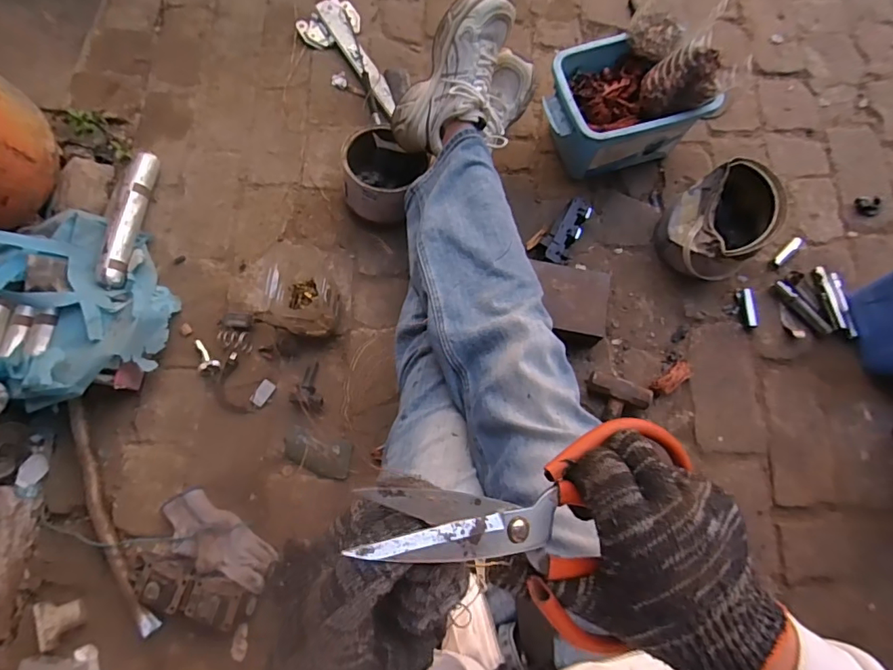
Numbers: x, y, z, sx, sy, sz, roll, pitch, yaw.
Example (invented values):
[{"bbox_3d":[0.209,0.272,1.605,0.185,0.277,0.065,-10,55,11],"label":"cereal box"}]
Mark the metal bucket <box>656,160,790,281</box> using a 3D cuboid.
[{"bbox_3d":[0.448,-0.188,0.792,0.151,0.151,0.143,0,75,0],"label":"metal bucket"}]

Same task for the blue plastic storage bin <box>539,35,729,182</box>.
[{"bbox_3d":[0.298,-0.397,0.857,0.249,0.133,0.180,-12,75,-3],"label":"blue plastic storage bin"}]

